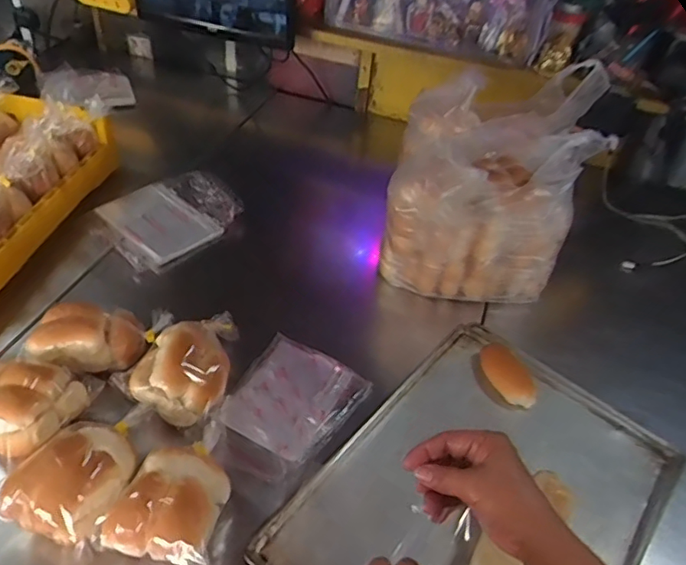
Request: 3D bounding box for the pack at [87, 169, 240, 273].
[{"bbox_3d":[-0.304,-0.120,0.987,0.190,0.019,0.235,34,49,26],"label":"pack"}]

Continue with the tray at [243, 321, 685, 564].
[{"bbox_3d":[0.172,0.249,0.658,0.330,0.029,0.470,32,48,24],"label":"tray"}]

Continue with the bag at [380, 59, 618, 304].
[{"bbox_3d":[0.238,-0.167,0.923,0.295,0.256,0.362,13,43,7],"label":"bag"}]

